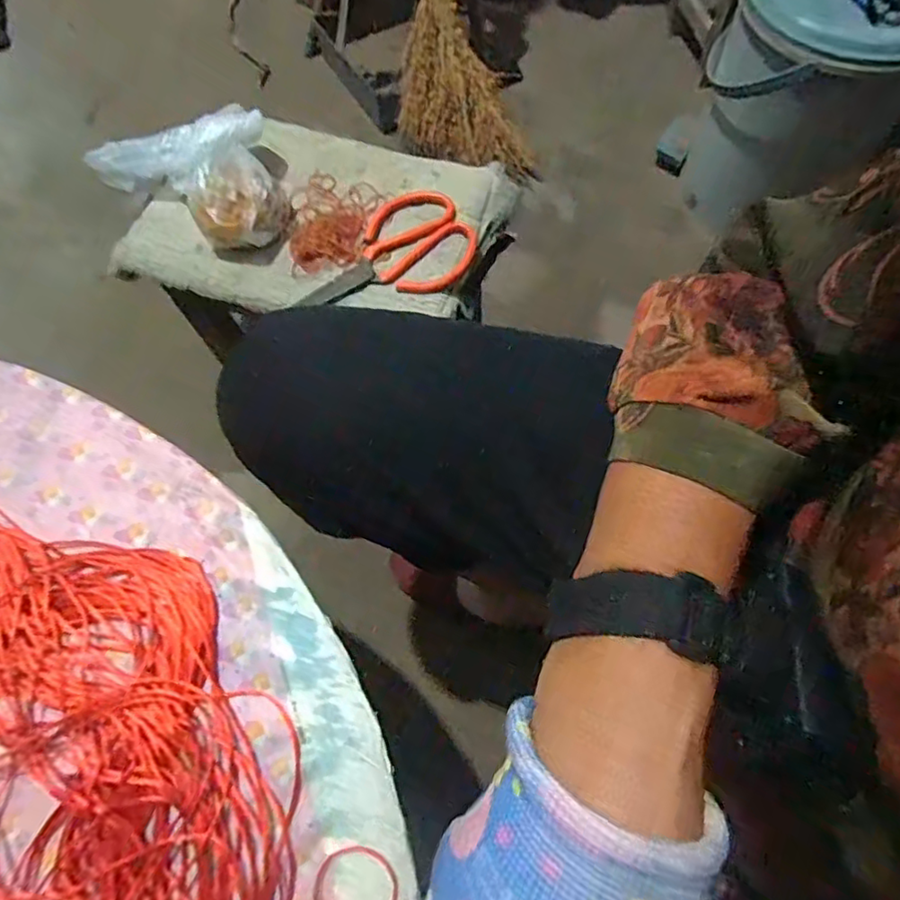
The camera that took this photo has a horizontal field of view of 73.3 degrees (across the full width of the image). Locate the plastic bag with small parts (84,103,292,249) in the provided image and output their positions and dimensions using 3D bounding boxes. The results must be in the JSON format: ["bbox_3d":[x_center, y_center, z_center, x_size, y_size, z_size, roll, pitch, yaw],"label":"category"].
[{"bbox_3d":[-0.232,-0.269,0.563,0.201,0.068,0.112,34,74,14],"label":"plastic bag with small parts"}]

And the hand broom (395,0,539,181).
[{"bbox_3d":[-0.002,-0.726,0.852,0.187,0.598,0.107,-12,39,-5],"label":"hand broom"}]

